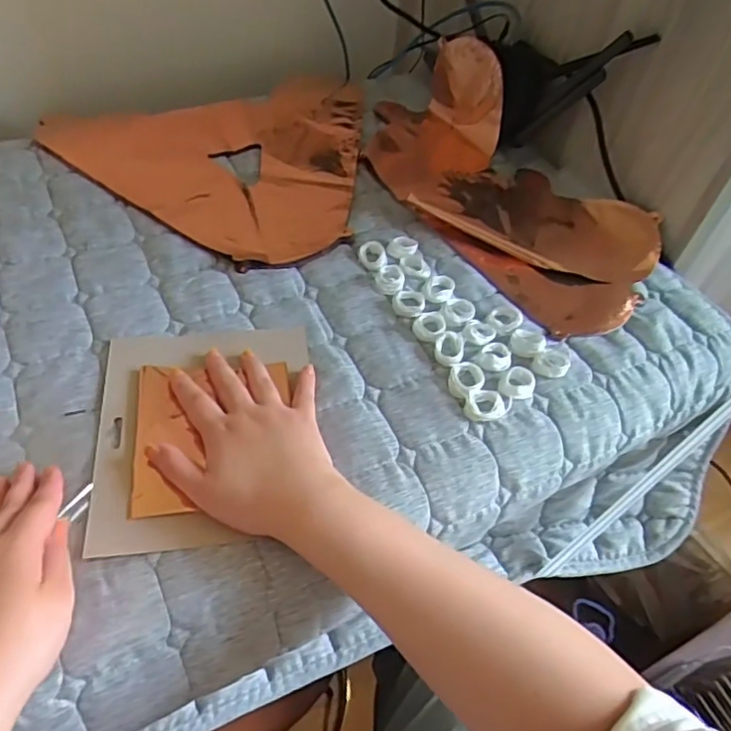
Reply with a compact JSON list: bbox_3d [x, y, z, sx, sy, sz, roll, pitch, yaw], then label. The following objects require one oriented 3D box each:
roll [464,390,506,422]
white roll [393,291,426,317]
[{"bbox_3d":[0.098,0.033,0.494,0.031,0.010,0.027,15,51,7],"label":"roll"},{"bbox_3d":[0.040,-0.058,0.557,0.029,0.012,0.023,15,51,7],"label":"white roll"}]

